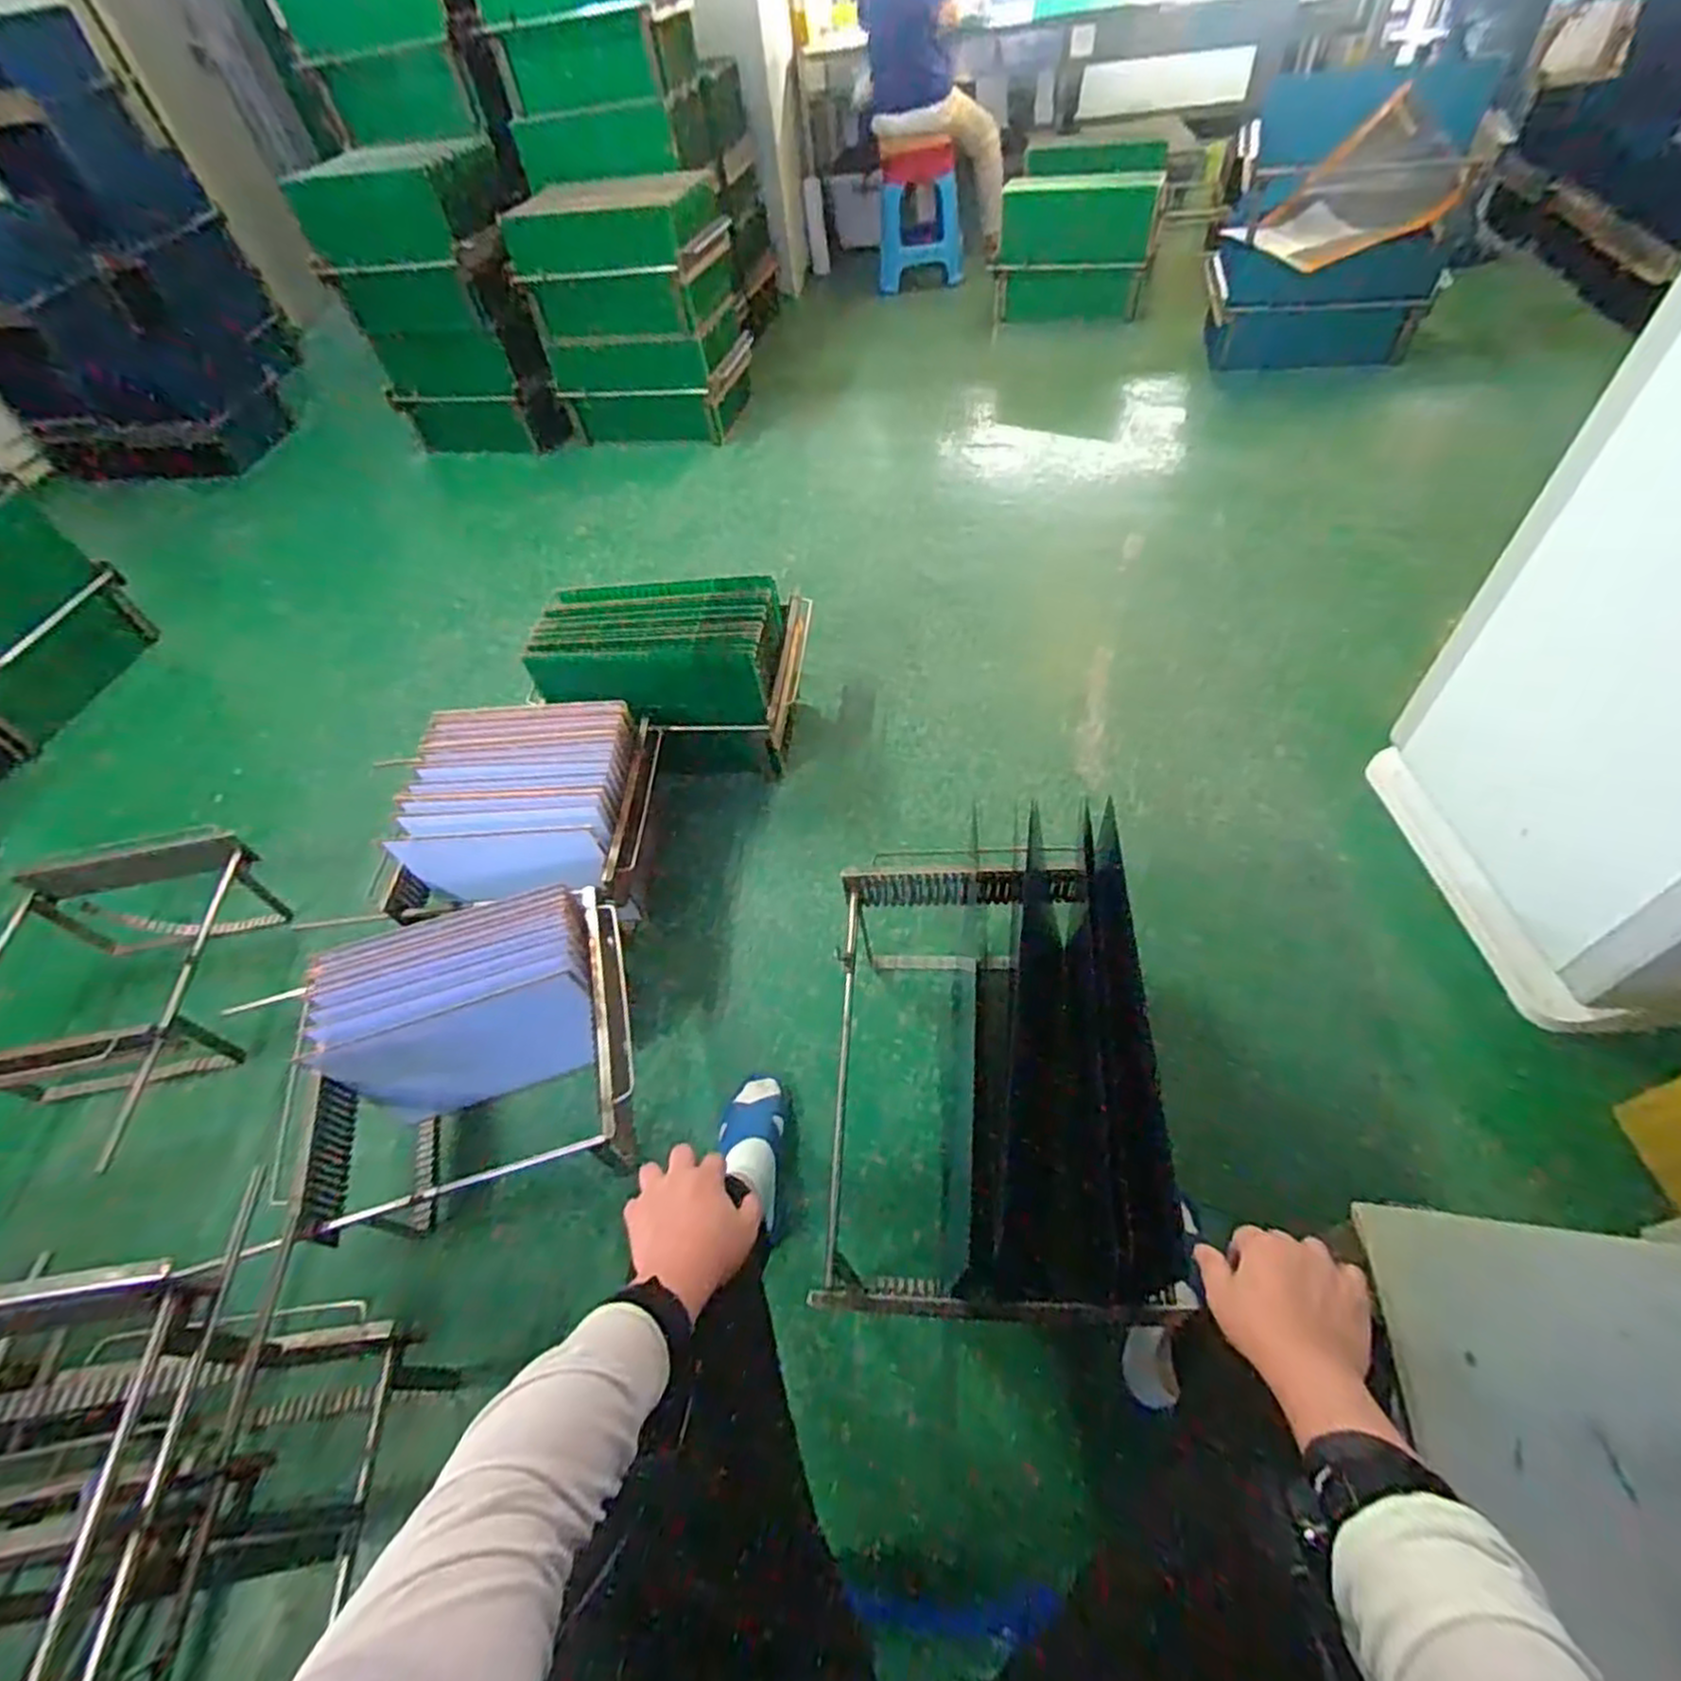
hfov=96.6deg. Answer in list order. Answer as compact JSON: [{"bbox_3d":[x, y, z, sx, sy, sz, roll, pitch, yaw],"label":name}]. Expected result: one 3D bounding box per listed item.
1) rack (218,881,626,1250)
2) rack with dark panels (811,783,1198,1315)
[{"bbox_3d":[-0.552,0.355,1.184,0.486,0.310,0.417,-15,52,-4],"label":"rack"},{"bbox_3d":[0.171,0.282,1.028,0.360,0.448,0.593,-2,52,6],"label":"rack with dark panels"}]

